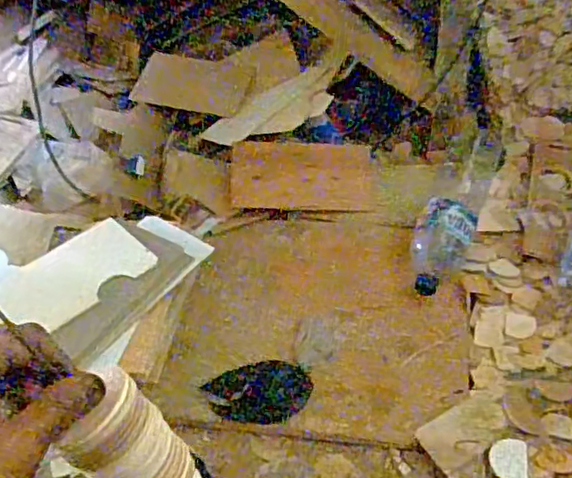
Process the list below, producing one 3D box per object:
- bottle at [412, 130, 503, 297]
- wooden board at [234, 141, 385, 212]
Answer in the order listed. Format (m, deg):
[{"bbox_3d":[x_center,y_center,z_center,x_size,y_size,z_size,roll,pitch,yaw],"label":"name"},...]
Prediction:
[{"bbox_3d":[0.273,-0.061,0.959,0.087,0.073,0.333,19,64,24],"label":"bottle"},{"bbox_3d":[0.032,-0.113,1.084,0.262,0.012,0.129,2,72,8],"label":"wooden board"}]

